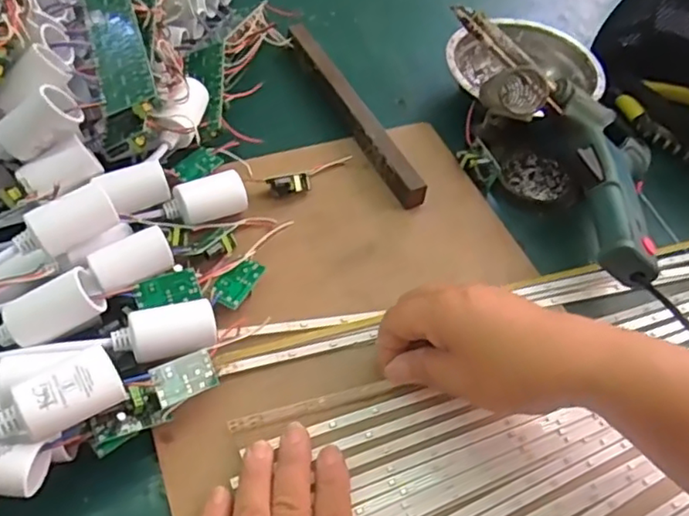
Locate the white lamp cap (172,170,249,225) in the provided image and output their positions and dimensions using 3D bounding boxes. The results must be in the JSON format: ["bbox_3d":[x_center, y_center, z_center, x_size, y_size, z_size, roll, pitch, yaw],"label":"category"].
[{"bbox_3d":[-0.088,-0.037,0.409,0.046,0.028,0.023,-22,59,-21],"label":"white lamp cap"}]

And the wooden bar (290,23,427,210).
[{"bbox_3d":[0.003,-0.119,0.487,0.017,0.022,0.209,-19,58,-19],"label":"wooden bar"}]

